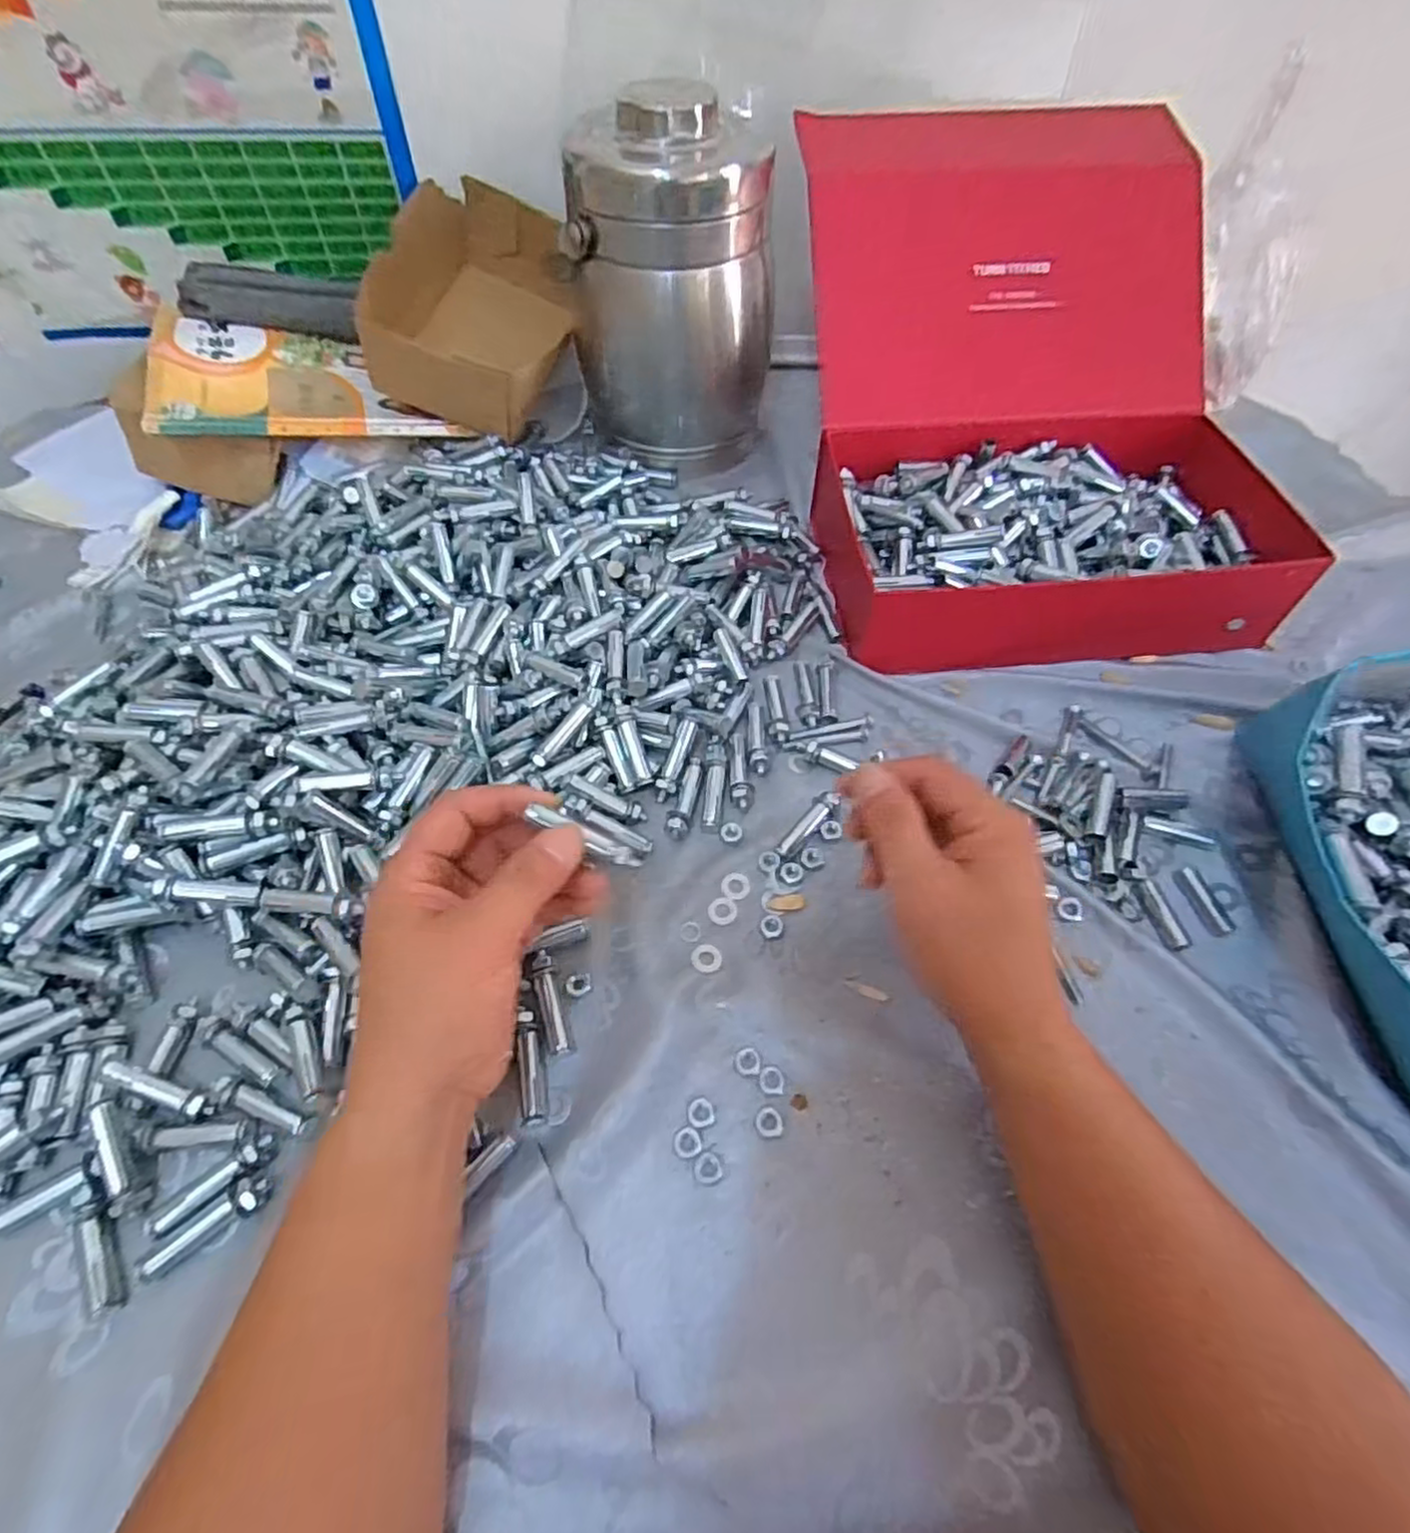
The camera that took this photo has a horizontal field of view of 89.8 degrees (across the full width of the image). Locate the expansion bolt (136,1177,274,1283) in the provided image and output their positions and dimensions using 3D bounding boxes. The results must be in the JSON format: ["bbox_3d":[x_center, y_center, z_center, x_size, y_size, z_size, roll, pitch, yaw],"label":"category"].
[{"bbox_3d":[-0.218,0.200,0.308,0.057,0.008,0.014,-29,61,-18],"label":"expansion bolt"}]

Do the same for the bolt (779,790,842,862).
[{"bbox_3d":[0.061,0.035,0.422,0.012,0.009,0.051,38,64,23],"label":"bolt"}]

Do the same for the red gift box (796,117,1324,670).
[{"bbox_3d":[0.237,-0.286,0.523,0.299,0.194,0.374,-3,56,-2],"label":"red gift box"}]

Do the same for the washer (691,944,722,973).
[{"bbox_3d":[0.001,0.102,0.378,0.016,0.004,0.016,0,56,0],"label":"washer"}]

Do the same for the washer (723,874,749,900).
[{"bbox_3d":[0.018,0.068,0.405,0.016,0.004,0.017,0,56,0],"label":"washer"}]

